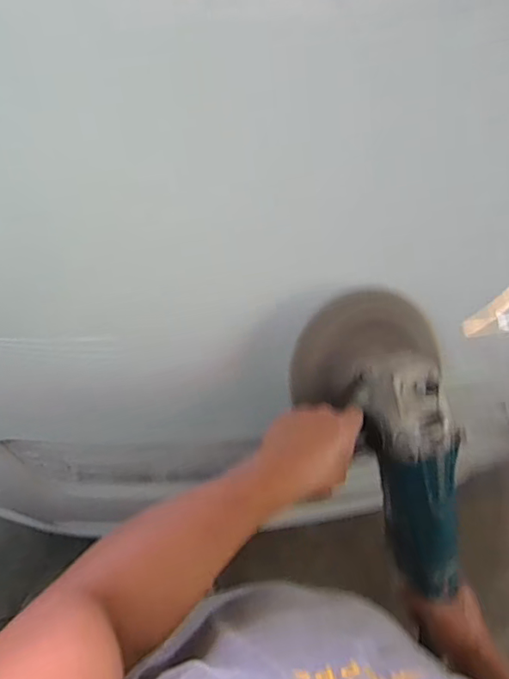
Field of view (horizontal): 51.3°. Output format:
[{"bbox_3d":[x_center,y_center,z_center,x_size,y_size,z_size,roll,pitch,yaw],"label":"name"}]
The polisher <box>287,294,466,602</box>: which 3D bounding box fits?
[{"bbox_3d":[0.160,0.126,0.656,0.217,0.135,0.379,1,82,-8],"label":"polisher"}]

